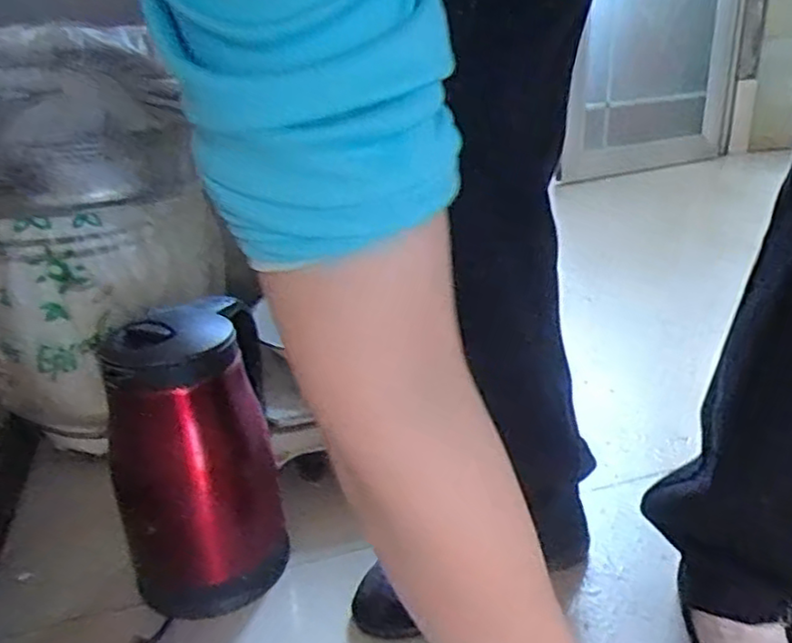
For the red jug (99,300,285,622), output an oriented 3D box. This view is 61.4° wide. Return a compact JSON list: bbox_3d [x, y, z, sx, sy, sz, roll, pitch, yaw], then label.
[{"bbox_3d":[-0.183,0.121,0.617,0.131,0.272,0.121,-8,24,-11],"label":"red jug"}]

